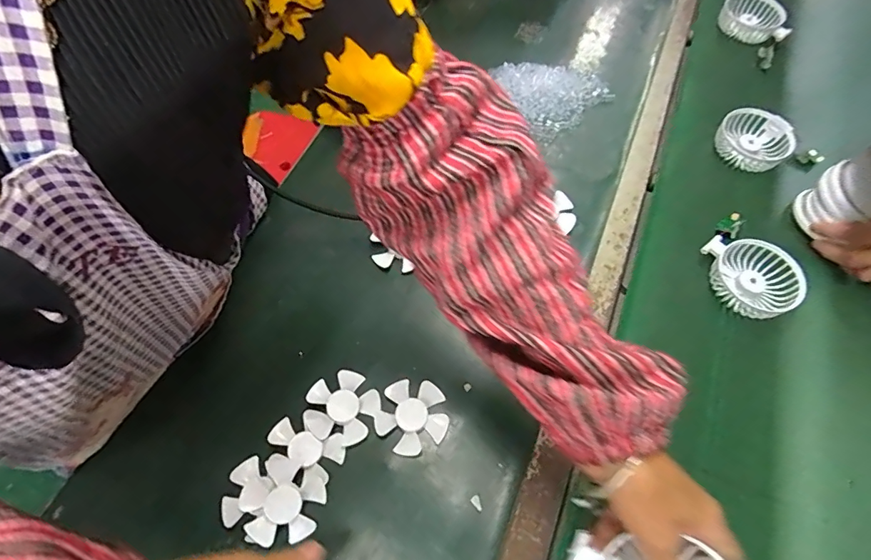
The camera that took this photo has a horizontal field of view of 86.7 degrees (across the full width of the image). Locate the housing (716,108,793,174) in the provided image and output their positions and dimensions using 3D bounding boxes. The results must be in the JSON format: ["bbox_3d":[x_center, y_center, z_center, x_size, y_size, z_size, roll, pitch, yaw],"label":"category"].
[{"bbox_3d":[0.416,-0.183,0.608,0.070,0.046,0.090,-41,71,-20],"label":"housing"}]

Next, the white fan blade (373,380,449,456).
[{"bbox_3d":[-0.023,0.136,0.458,0.069,0.009,0.069,1,63,-1],"label":"white fan blade"}]

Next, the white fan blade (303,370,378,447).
[{"bbox_3d":[-0.094,0.126,0.461,0.069,0.009,0.068,1,63,-1],"label":"white fan blade"}]

